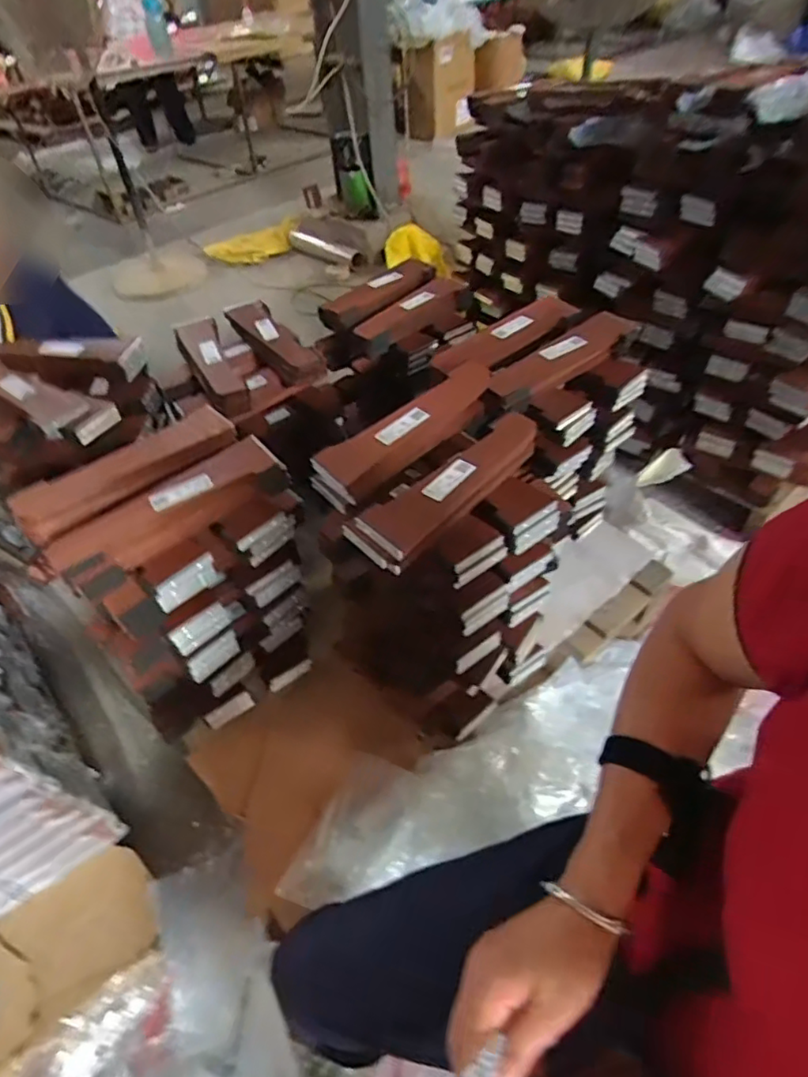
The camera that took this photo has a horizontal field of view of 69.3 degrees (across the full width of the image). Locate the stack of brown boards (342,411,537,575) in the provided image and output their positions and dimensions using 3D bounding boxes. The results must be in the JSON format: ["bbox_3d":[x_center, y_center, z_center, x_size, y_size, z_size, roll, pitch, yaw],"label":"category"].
[{"bbox_3d":[0.061,-0.076,0.778,0.092,0.041,0.306,33,58,30],"label":"stack of brown boards"}]

